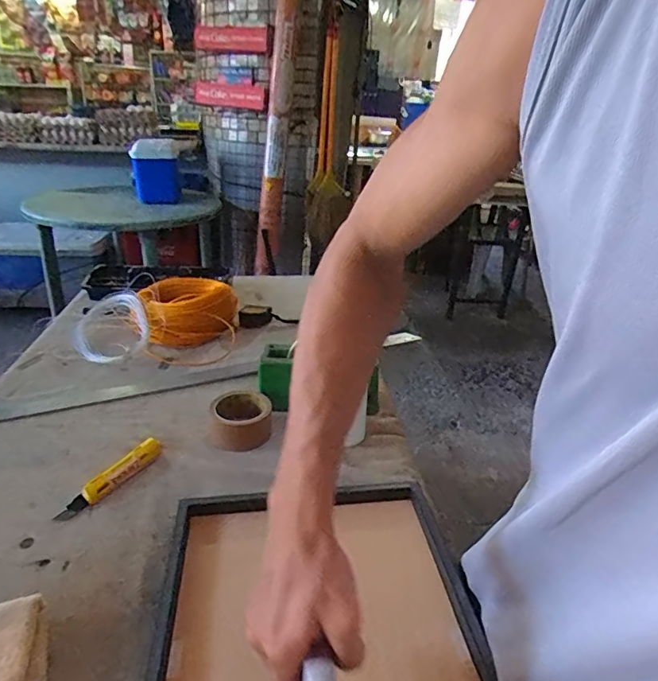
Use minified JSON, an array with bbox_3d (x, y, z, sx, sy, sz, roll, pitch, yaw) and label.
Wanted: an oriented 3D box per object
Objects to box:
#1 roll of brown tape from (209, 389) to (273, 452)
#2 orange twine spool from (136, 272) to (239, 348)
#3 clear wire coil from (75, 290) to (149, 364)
[{"bbox_3d":[-0.137,0.119,0.772,0.093,0.052,0.093,4,26,-2],"label":"roll of brown tape"},{"bbox_3d":[-0.315,-0.070,1.116,0.193,0.105,0.184,4,26,-2],"label":"orange twine spool"},{"bbox_3d":[-0.468,-0.035,1.054,0.141,0.055,0.245,-11,30,-28],"label":"clear wire coil"}]

